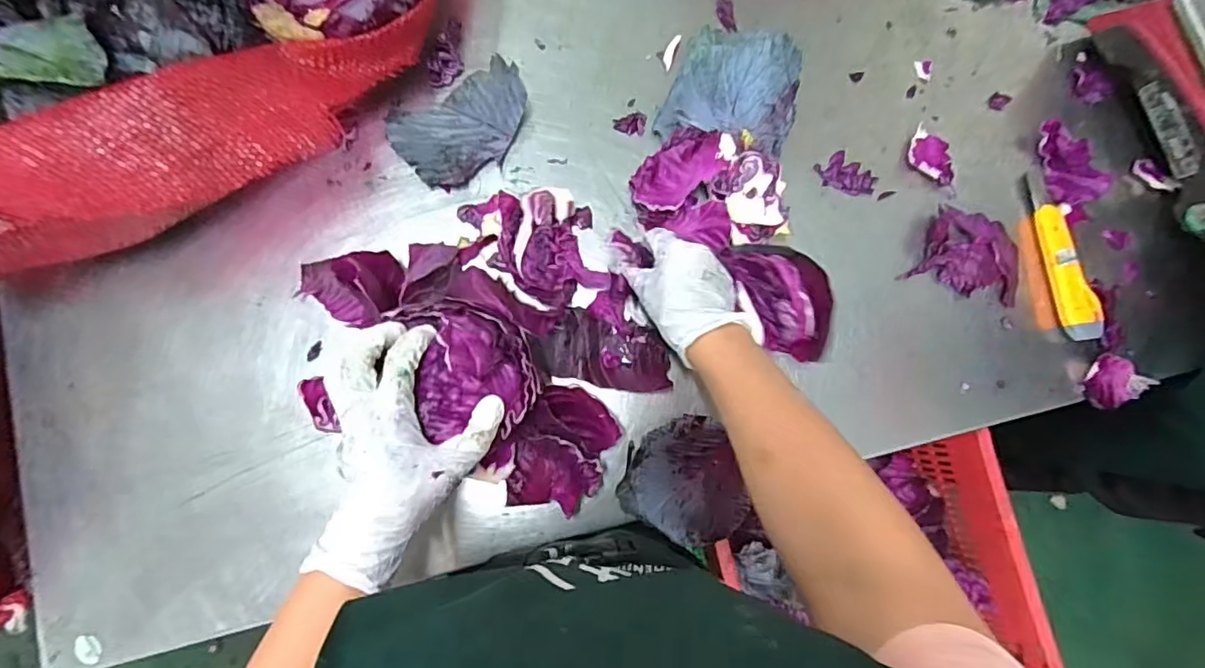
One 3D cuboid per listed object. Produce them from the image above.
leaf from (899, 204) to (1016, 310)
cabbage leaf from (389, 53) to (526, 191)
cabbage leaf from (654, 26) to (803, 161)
[{"bbox_3d":[0.363,-0.079,0.557,0.105,0.028,0.077,18,81,-2],"label":"leaf"},{"bbox_3d":[-0.134,-0.207,0.551,0.133,0.021,0.093,-34,86,-8],"label":"cabbage leaf"},{"bbox_3d":[0.133,-0.244,0.563,0.126,0.036,0.118,17,81,-2],"label":"cabbage leaf"}]

